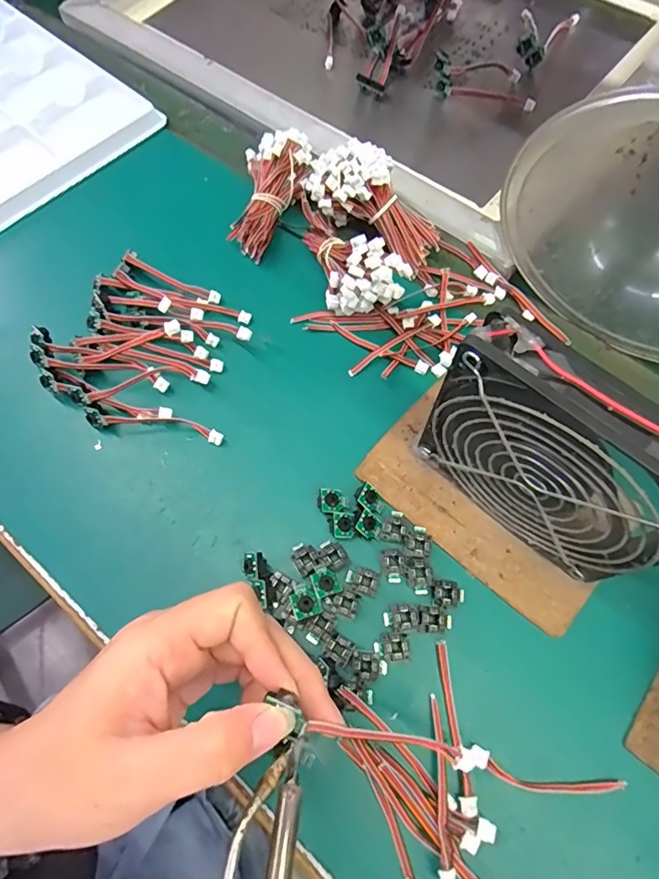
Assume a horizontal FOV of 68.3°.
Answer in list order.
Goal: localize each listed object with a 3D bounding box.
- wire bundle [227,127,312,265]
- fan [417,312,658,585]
[{"bbox_3d":[-0.051,-0.185,0.363,0.043,0.026,0.094,22,90,11],"label":"wire bundle"},{"bbox_3d":[0.105,0.017,0.232,0.123,0.126,0.026,41,73,17],"label":"fan"}]

